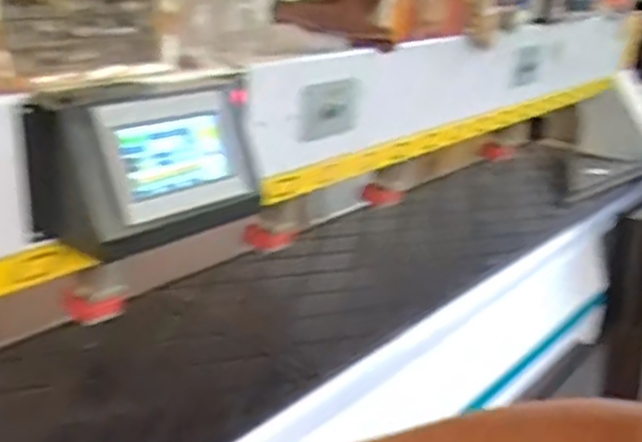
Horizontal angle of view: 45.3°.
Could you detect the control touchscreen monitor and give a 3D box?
[{"bbox_3d":[-0.201,-0.086,1.030,0.361,0.173,0.122,-17,28,-42],"label":"control touchscreen monitor"}]

